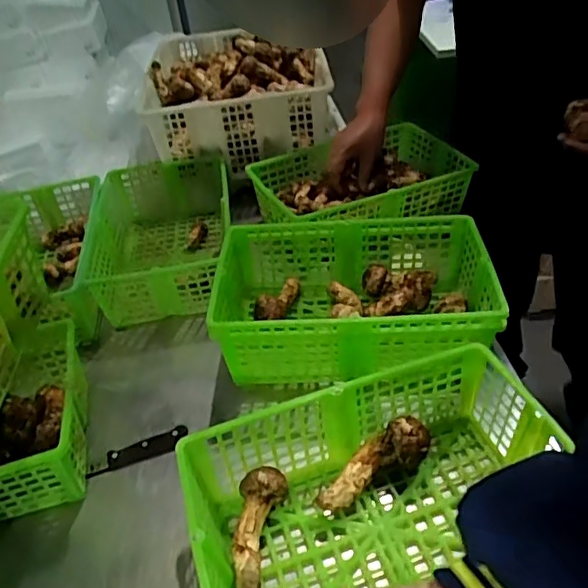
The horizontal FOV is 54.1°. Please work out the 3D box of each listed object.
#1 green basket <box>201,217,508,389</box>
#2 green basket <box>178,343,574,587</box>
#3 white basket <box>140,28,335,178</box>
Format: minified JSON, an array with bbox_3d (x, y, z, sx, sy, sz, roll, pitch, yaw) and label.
[{"bbox_3d":[0.076,0.015,0.751,0.336,0.124,0.216,-5,39,4],"label":"green basket"},{"bbox_3d":[0.080,0.196,0.555,0.336,0.101,0.213,-16,40,-10],"label":"green basket"},{"bbox_3d":[-0.113,-0.421,1.162,0.334,0.125,0.431,-8,39,0],"label":"white basket"}]

